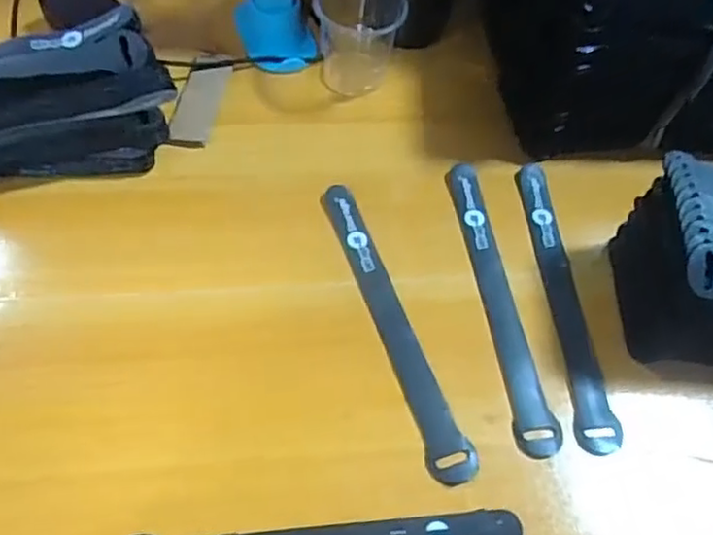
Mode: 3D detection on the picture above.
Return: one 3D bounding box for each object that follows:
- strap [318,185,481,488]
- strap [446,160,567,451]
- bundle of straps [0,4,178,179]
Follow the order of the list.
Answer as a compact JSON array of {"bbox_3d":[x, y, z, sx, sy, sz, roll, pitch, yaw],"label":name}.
[{"bbox_3d":[0.021,0.029,0.394,0.024,0.004,0.201,-17,59,-9],"label":"strap"},{"bbox_3d":[0.088,0.015,0.410,0.024,0.004,0.203,-4,60,-8],"label":"strap"},{"bbox_3d":[-0.229,-0.098,0.426,0.216,0.071,0.078,-12,61,-12],"label":"bundle of straps"}]

